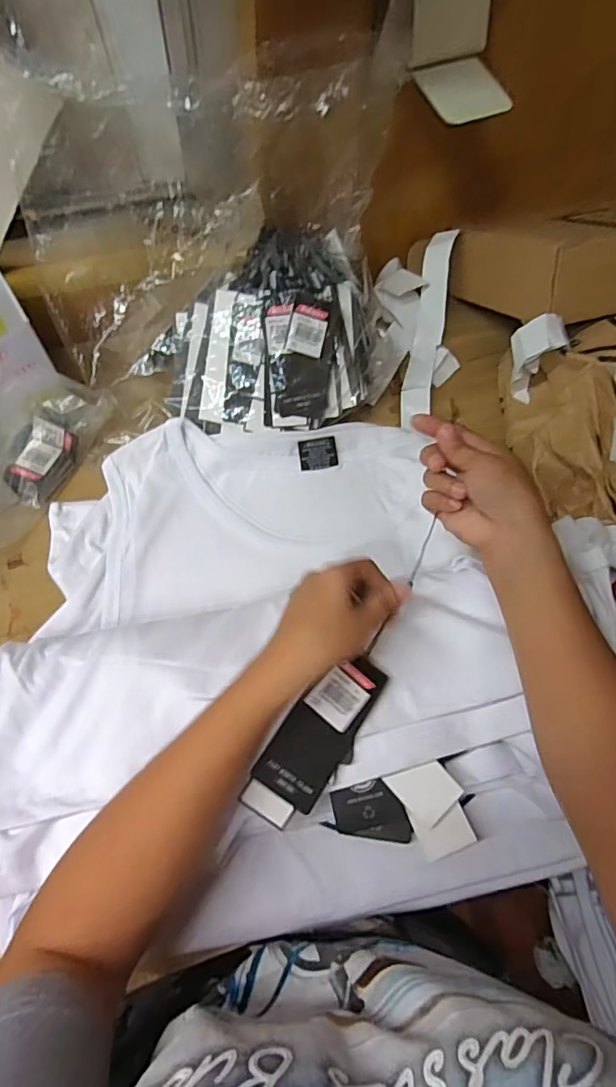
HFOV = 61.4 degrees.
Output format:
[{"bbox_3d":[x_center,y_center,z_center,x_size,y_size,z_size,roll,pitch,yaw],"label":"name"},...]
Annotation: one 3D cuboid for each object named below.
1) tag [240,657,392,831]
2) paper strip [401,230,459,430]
[{"bbox_3d":[0.009,0.136,0.362,0.049,0.009,0.123,32,77,-7],"label":"tag"},{"bbox_3d":[0.136,-0.236,0.588,0.034,0.045,0.220,10,86,3],"label":"paper strip"}]

